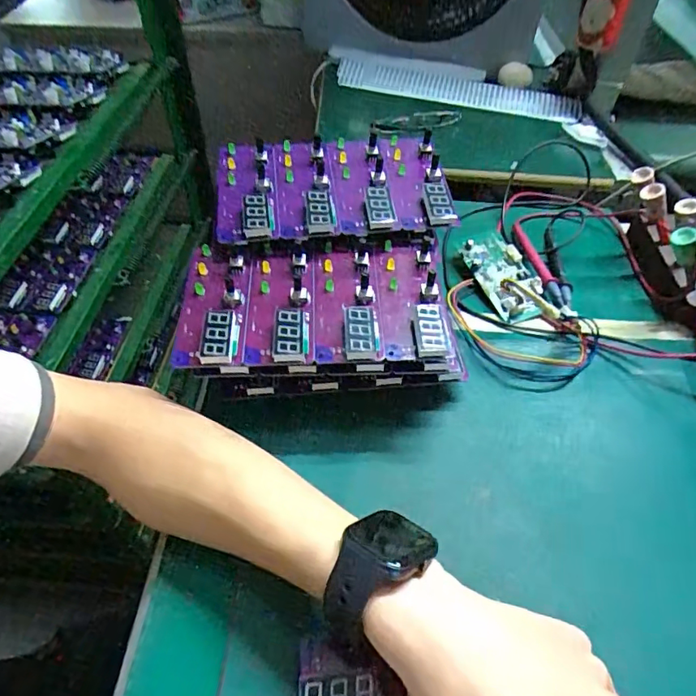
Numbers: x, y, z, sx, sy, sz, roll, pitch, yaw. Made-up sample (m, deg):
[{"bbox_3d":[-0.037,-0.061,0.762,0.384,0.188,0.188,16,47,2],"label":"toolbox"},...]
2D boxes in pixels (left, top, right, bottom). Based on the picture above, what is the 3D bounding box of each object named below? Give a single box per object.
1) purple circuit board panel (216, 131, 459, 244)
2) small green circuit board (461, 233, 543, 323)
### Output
[{"bbox_3d":[-0.016,-0.134,0.426,0.187,0.030,0.115,-4,50,-5],"label":"purple circuit board panel"},{"bbox_3d":[0.146,-0.069,0.481,0.052,0.021,0.103,-17,52,-16],"label":"small green circuit board"}]

